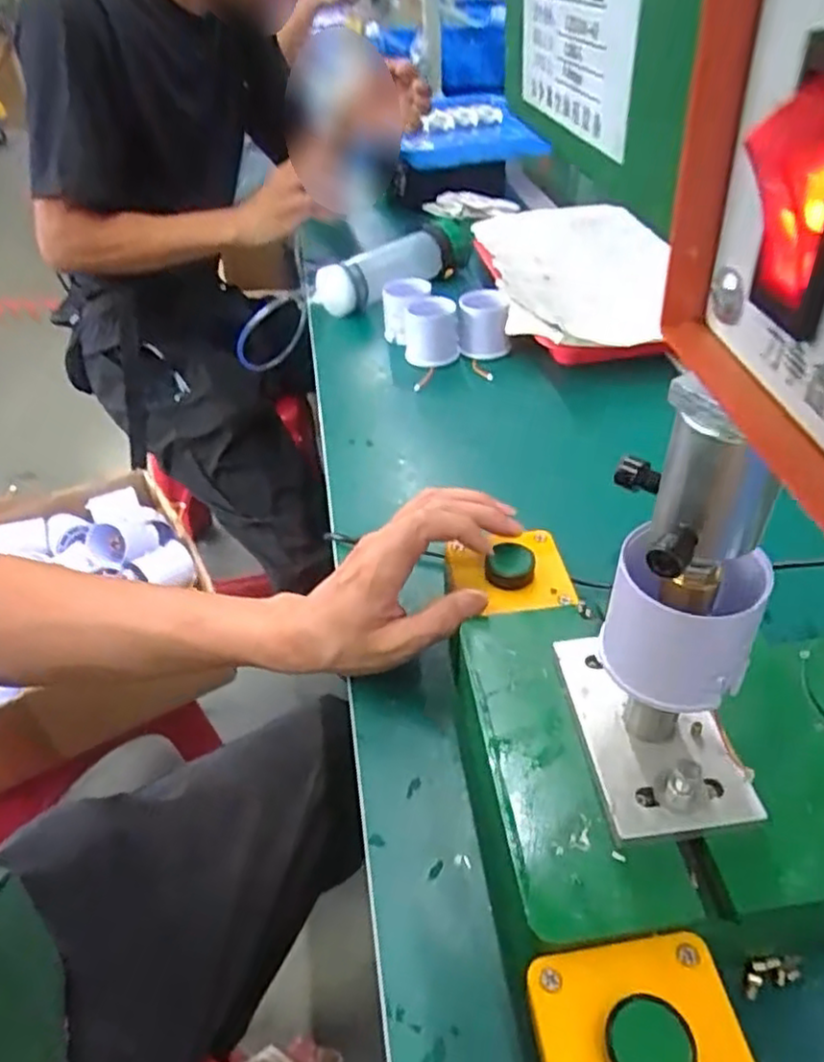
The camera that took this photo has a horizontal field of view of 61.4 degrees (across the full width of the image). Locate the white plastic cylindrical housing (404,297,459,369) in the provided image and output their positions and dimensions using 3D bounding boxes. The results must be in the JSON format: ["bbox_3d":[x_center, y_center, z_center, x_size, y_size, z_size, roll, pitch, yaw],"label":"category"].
[{"bbox_3d":[0.020,-0.204,0.723,0.048,0.059,0.053,-22,45,-21],"label":"white plastic cylindrical housing"}]

